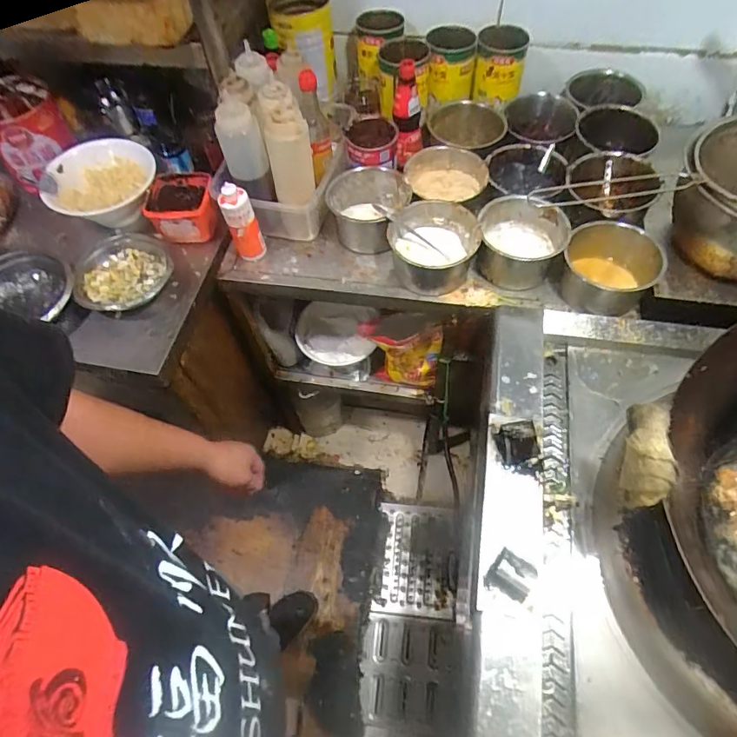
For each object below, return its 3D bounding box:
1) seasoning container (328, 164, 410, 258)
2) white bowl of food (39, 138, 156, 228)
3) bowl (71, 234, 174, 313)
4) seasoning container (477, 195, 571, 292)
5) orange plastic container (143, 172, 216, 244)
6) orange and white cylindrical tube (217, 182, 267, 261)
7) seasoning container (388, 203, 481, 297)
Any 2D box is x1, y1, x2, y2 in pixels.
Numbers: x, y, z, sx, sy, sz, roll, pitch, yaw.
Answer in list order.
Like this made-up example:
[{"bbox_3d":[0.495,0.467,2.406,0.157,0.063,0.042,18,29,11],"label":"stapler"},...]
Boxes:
[{"bbox_3d":[0.001,-0.300,0.933,0.153,0.088,0.153,4,61,5],"label":"seasoning container"},{"bbox_3d":[-0.510,-0.346,0.951,0.200,0.096,0.182,-1,61,2],"label":"white bowl of food"},{"bbox_3d":[-0.448,-0.172,0.895,0.166,0.044,0.166,-1,61,2],"label":"bowl"},{"bbox_3d":[0.266,-0.222,0.862,0.143,0.086,0.138,13,62,10],"label":"seasoning container"},{"bbox_3d":[-0.349,-0.307,0.928,0.120,0.072,0.112,0,61,3],"label":"orange plastic container"},{"bbox_3d":[-0.224,-0.255,0.872,0.052,0.144,0.050,-1,61,2],"label":"orange and white cylindrical tube"},{"bbox_3d":[0.112,-0.215,0.861,0.148,0.079,0.139,-1,61,2],"label":"seasoning container"}]

